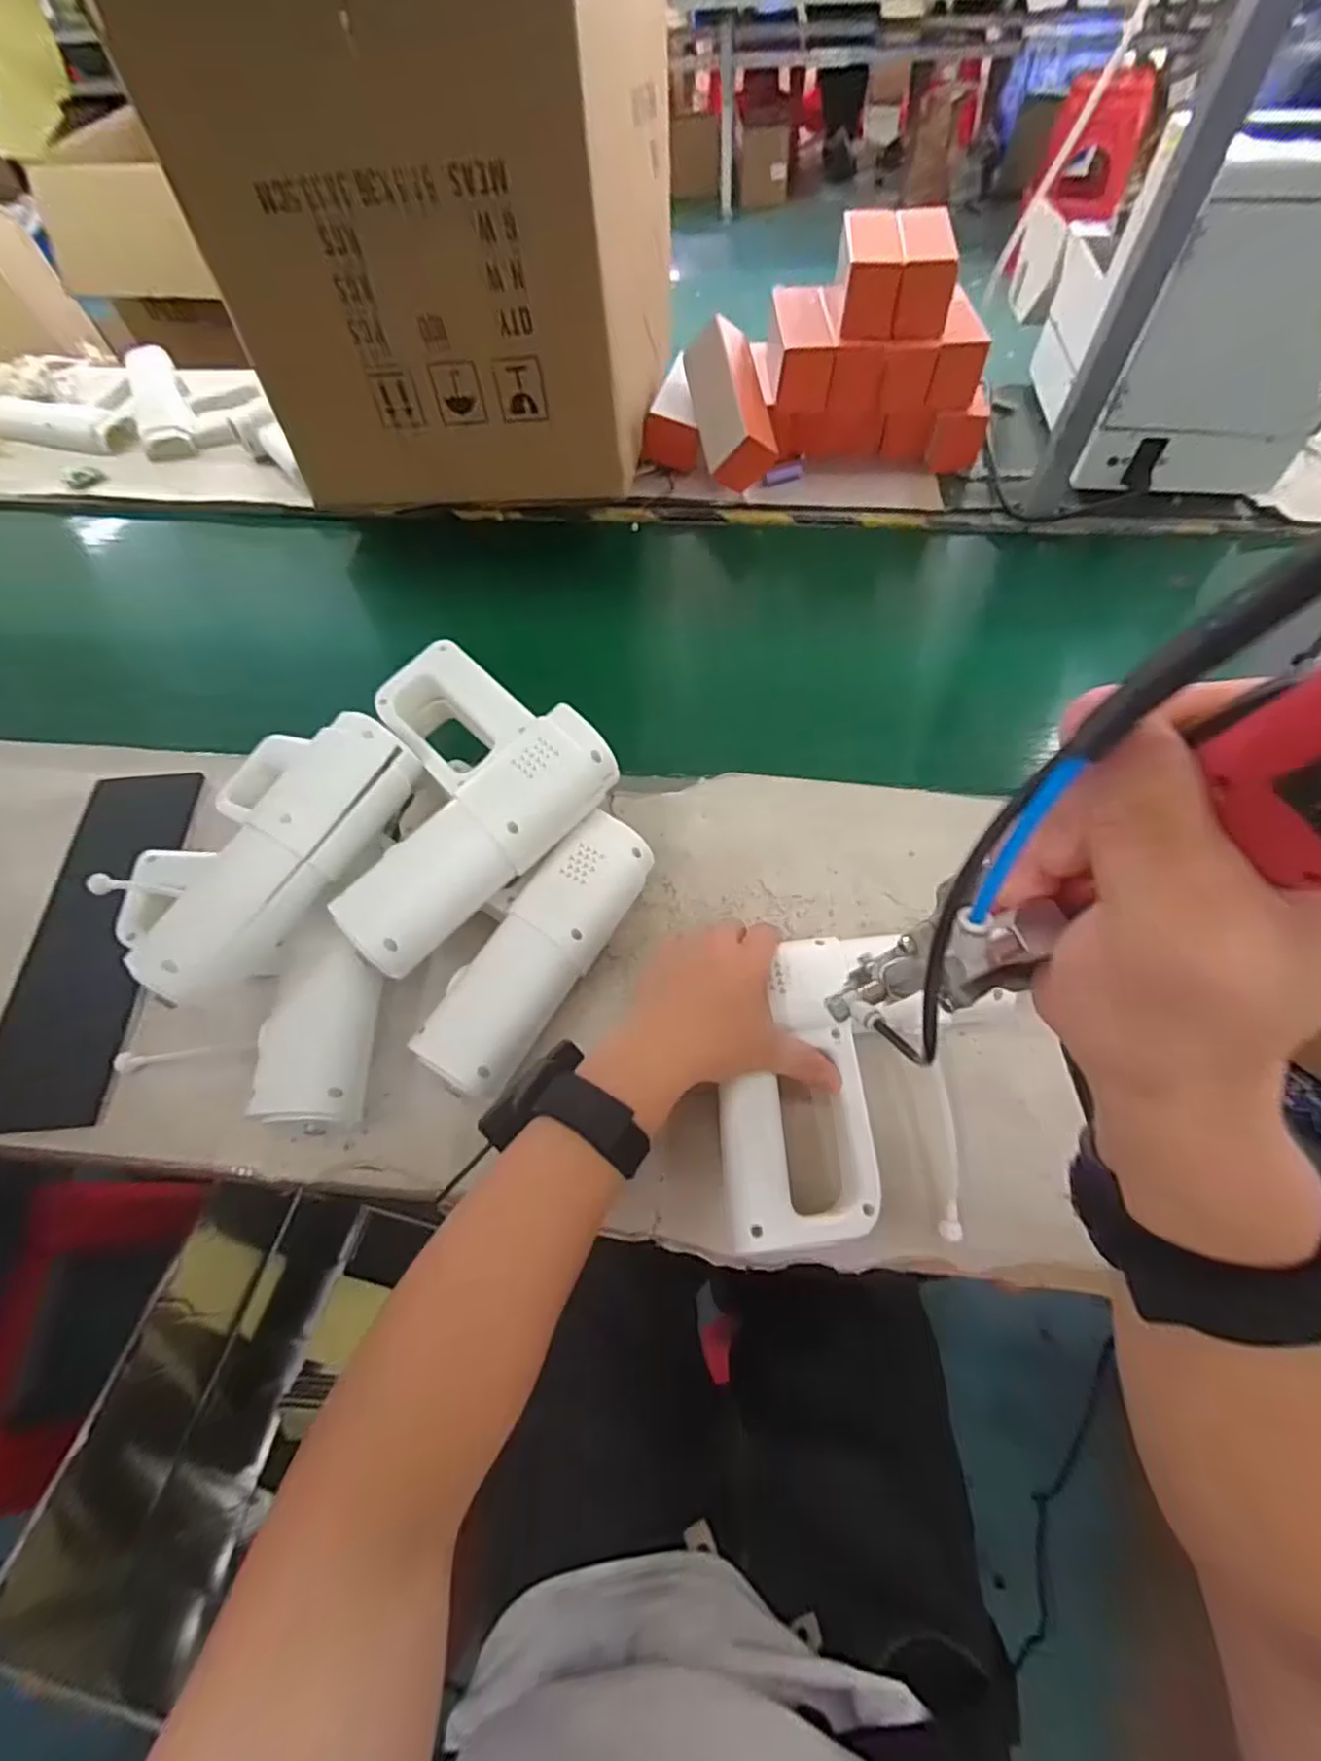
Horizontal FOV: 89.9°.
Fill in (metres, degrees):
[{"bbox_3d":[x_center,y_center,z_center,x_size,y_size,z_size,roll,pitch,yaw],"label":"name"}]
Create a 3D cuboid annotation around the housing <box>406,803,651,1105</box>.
[{"bbox_3d":[-0.084,0.050,0.467,0.092,0.065,0.211,27,64,17],"label":"housing"}]

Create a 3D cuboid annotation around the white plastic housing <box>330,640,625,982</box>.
[{"bbox_3d":[-0.164,-0.063,0.479,0.184,0.067,0.205,40,69,22],"label":"white plastic housing"}]

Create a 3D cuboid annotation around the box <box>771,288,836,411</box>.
[{"bbox_3d":[0.164,-0.639,0.796,0.065,0.061,0.166,-1,60,2],"label":"box"}]

